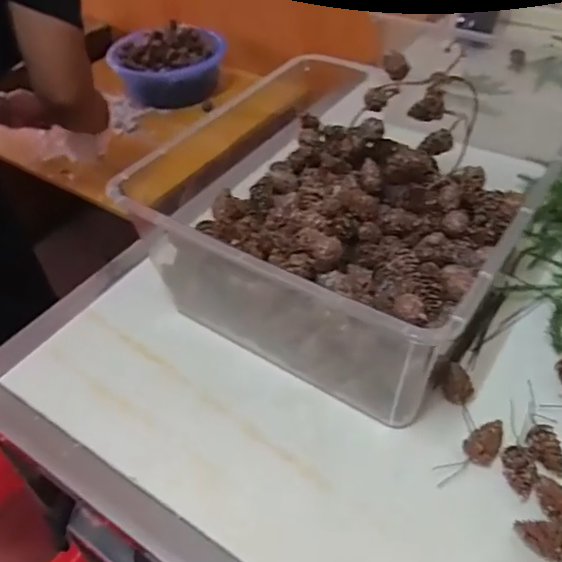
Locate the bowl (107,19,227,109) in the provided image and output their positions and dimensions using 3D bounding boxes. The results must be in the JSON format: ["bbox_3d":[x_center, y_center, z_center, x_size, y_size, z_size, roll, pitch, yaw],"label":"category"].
[{"bbox_3d":[-0.278,-0.524,1.403,0.273,0.108,0.215,-13,45,-8],"label":"bowl"}]

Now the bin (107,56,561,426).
[{"bbox_3d":[0.053,-0.048,0.517,0.301,0.145,0.276,24,51,26],"label":"bin"}]

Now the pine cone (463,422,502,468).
[{"bbox_3d":[0.153,0.120,0.429,0.023,0.016,0.037,25,58,20],"label":"pine cone"}]

